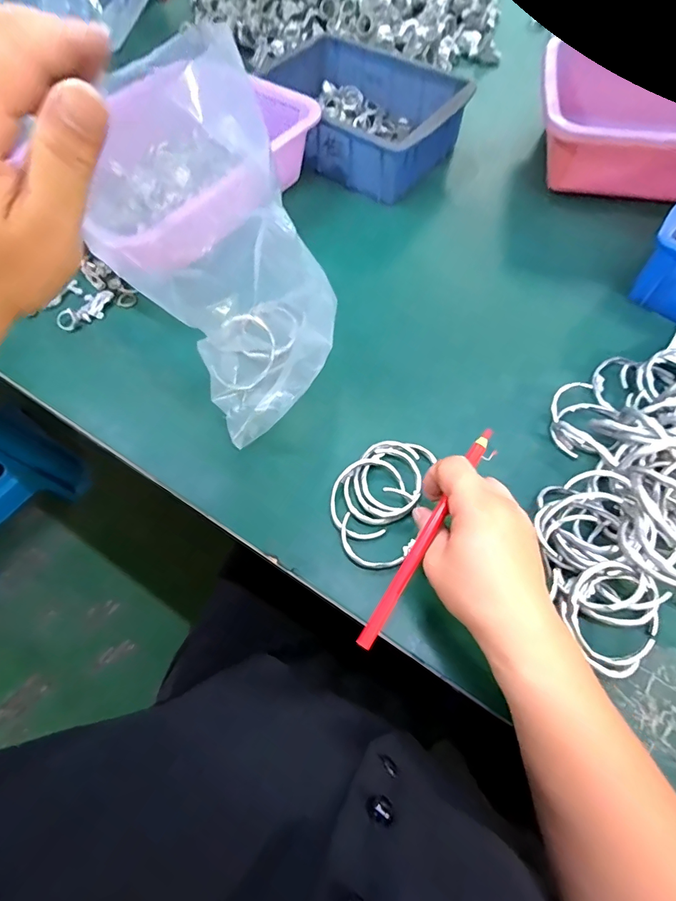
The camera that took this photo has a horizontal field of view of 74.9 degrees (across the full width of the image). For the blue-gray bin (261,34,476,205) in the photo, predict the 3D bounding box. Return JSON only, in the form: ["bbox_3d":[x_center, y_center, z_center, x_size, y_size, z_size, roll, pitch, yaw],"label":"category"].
[{"bbox_3d":[0.022,-0.434,0.567,0.253,0.064,0.176,34,72,17],"label":"blue-gray bin"}]

